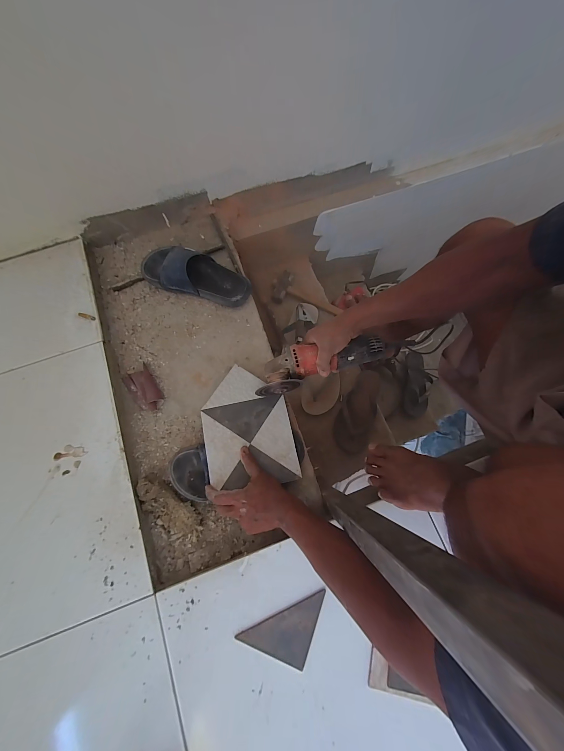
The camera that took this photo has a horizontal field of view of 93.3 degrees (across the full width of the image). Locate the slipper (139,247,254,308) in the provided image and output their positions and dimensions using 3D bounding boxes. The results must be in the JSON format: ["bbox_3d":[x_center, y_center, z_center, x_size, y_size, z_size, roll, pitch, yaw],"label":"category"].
[{"bbox_3d":[-0.204,-0.248,0.644,0.263,0.077,0.107,16,77,3],"label":"slipper"}]

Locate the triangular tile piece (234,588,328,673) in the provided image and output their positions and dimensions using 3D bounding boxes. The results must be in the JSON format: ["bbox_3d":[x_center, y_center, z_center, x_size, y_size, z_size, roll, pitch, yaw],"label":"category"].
[{"bbox_3d":[0.013,0.425,0.432,0.150,0.004,0.077,-24,76,-5],"label":"triangular tile piece"}]

